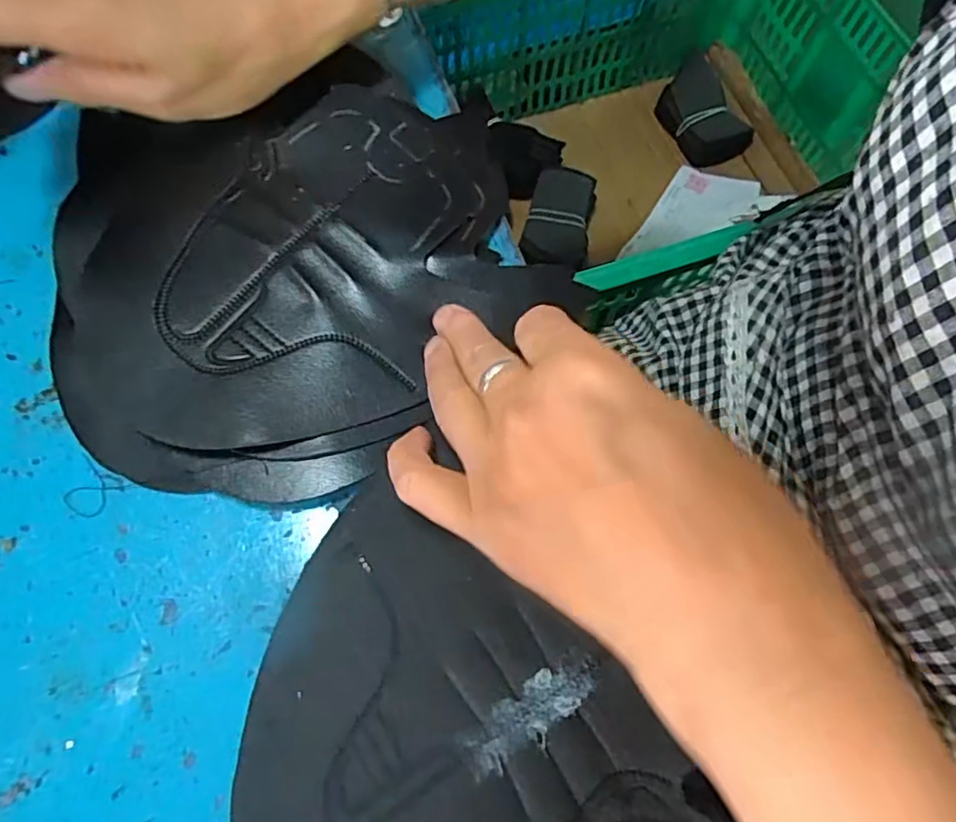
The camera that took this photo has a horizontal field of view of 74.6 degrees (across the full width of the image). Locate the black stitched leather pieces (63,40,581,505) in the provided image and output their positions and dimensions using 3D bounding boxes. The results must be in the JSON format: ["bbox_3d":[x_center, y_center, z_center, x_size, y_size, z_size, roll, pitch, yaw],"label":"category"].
[{"bbox_3d":[-0.073,-0.061,0.264,0.198,0.026,0.184,-17,73,-8],"label":"black stitched leather pieces"}]

